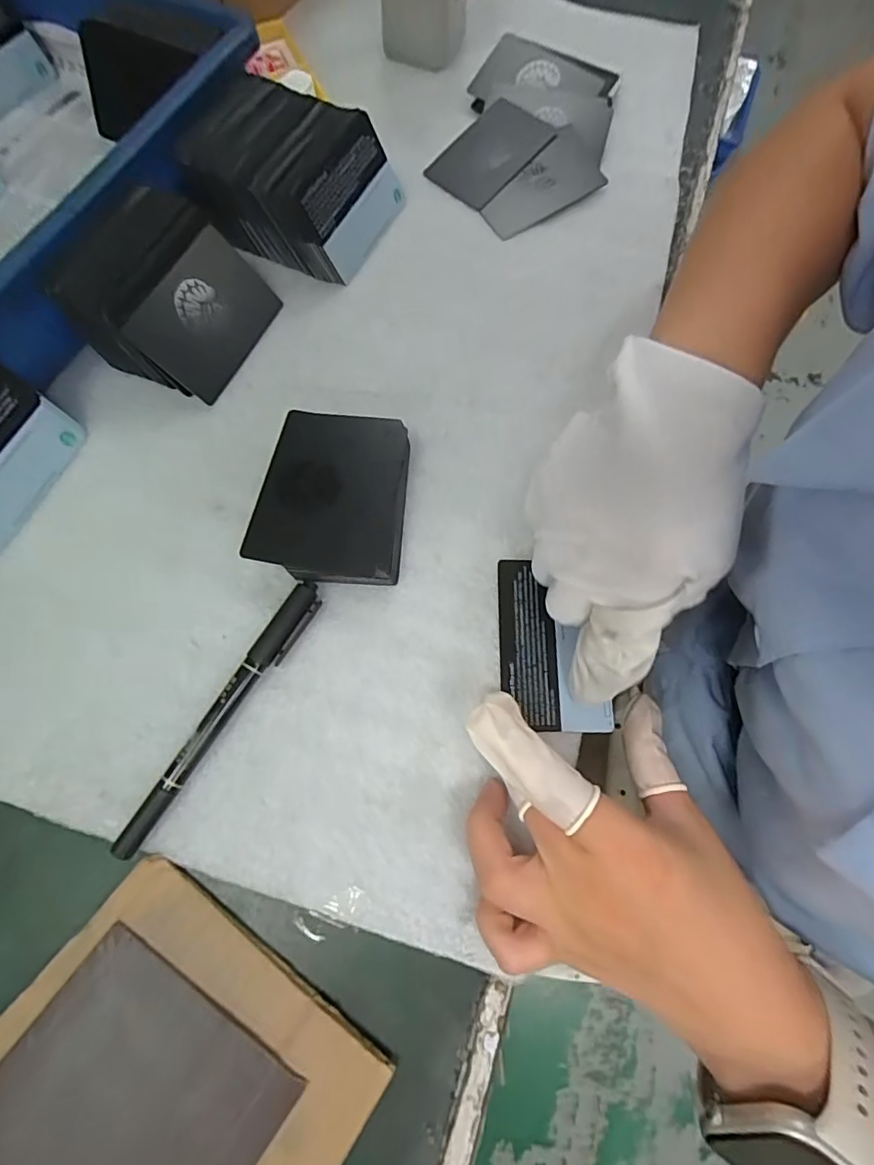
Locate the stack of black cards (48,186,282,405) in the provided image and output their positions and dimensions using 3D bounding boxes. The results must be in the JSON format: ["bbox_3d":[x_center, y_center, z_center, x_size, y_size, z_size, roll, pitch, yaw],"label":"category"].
[{"bbox_3d":[-0.145,-0.158,0.283,0.071,0.055,0.089,24,71,6],"label":"stack of black cards"}]

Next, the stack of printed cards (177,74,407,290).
[{"bbox_3d":[-0.086,-0.247,0.315,0.104,0.054,0.090,19,71,4],"label":"stack of printed cards"}]

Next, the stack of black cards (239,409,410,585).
[{"bbox_3d":[-0.052,-0.043,0.264,0.072,0.022,0.091,7,70,0],"label":"stack of black cards"}]

